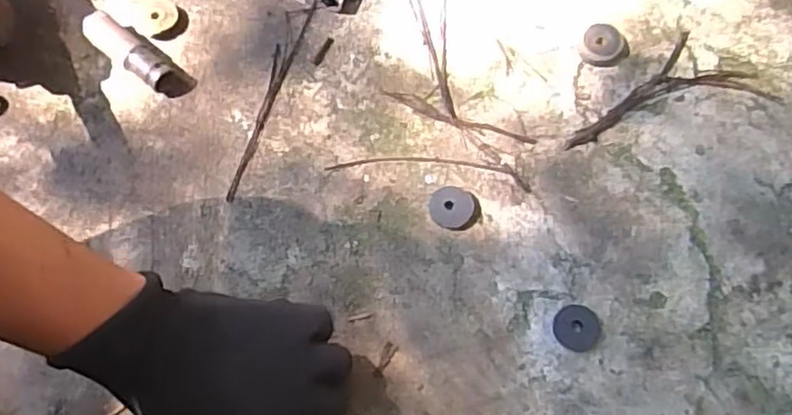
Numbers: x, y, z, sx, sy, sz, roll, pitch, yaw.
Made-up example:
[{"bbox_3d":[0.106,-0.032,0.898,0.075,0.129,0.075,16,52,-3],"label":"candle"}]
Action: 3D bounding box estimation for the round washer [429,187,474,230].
[{"bbox_3d":[0.039,0.000,0.473,0.031,0.008,0.030,0,70,0],"label":"round washer"}]

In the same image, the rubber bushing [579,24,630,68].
[{"bbox_3d":[0.164,-0.126,0.522,0.036,0.012,0.031,19,71,7],"label":"rubber bushing"}]

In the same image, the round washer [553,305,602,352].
[{"bbox_3d":[0.121,0.081,0.446,0.030,0.007,0.029,0,70,0],"label":"round washer"}]

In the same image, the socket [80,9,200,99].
[{"bbox_3d":[-0.198,-0.119,0.513,0.093,0.022,0.030,38,74,-1],"label":"socket"}]

